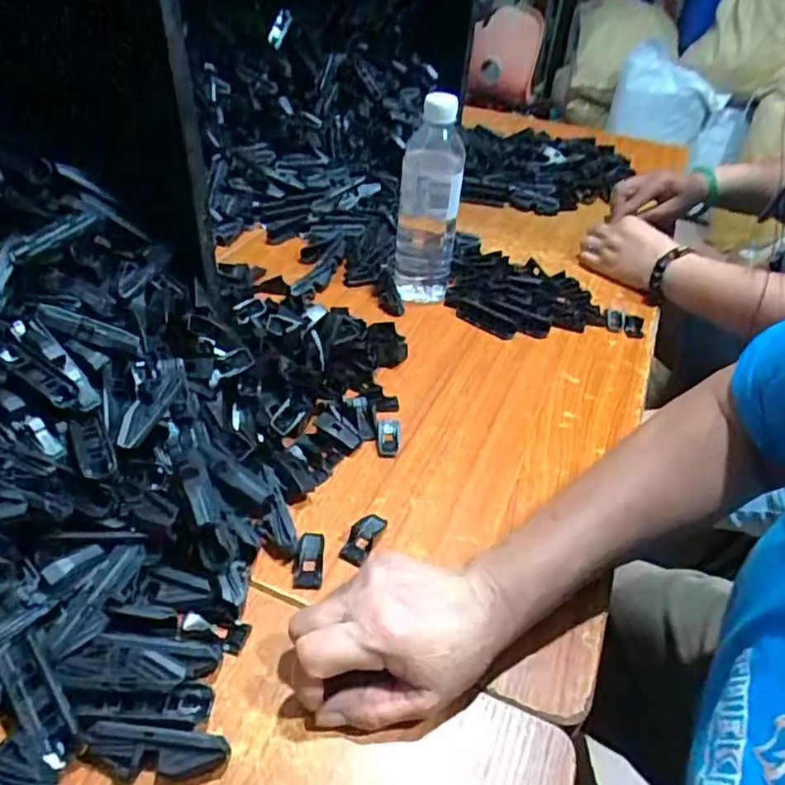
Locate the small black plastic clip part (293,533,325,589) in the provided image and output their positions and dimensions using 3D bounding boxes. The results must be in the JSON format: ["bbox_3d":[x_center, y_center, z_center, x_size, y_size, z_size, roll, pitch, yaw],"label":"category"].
[{"bbox_3d":[-0.057,0.112,0.411,0.018,0.010,0.040,3,40,-3],"label":"small black plastic clip part"}]

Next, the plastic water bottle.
[{"bbox_3d":[0.040,-0.197,0.642,0.064,0.197,0.063,6,40,1],"label":"plastic water bottle"}]

